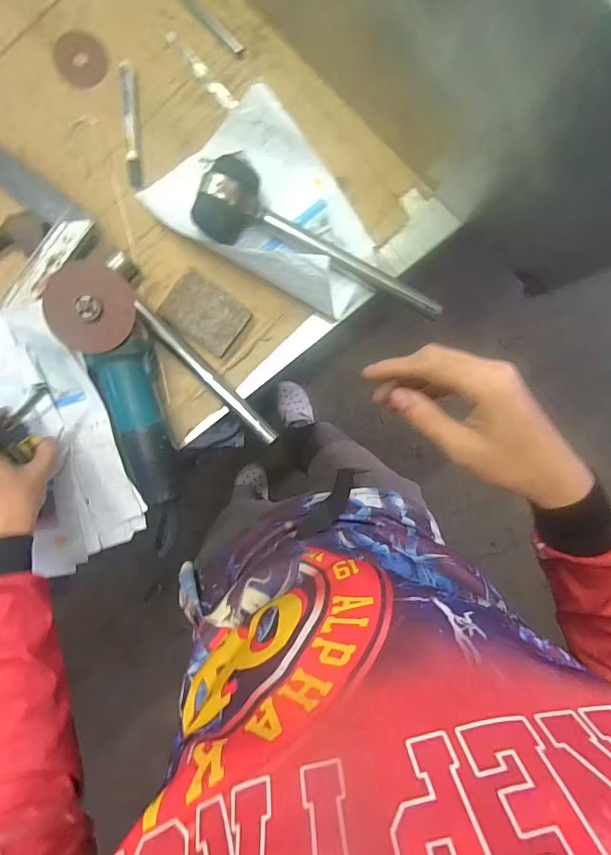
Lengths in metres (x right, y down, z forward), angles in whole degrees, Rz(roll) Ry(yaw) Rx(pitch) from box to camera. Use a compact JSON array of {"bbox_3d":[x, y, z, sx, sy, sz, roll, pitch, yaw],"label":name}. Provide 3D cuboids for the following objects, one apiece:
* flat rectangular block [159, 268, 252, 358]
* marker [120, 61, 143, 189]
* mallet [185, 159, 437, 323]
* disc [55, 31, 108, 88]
[{"bbox_3d":[-0.128,-0.148,0.532,0.098,0.008,0.072,37,86,-11],"label":"flat rectangular block"},{"bbox_3d":[-0.216,-0.374,0.512,0.017,0.011,0.140,-2,97,-3],"label":"marker"},{"bbox_3d":[0.027,-0.229,0.541,0.336,0.050,0.087,20,83,-15],"label":"mallet"},{"bbox_3d":[-0.278,-0.454,0.511,0.061,0.004,0.065,0,90,-7],"label":"disc"}]

